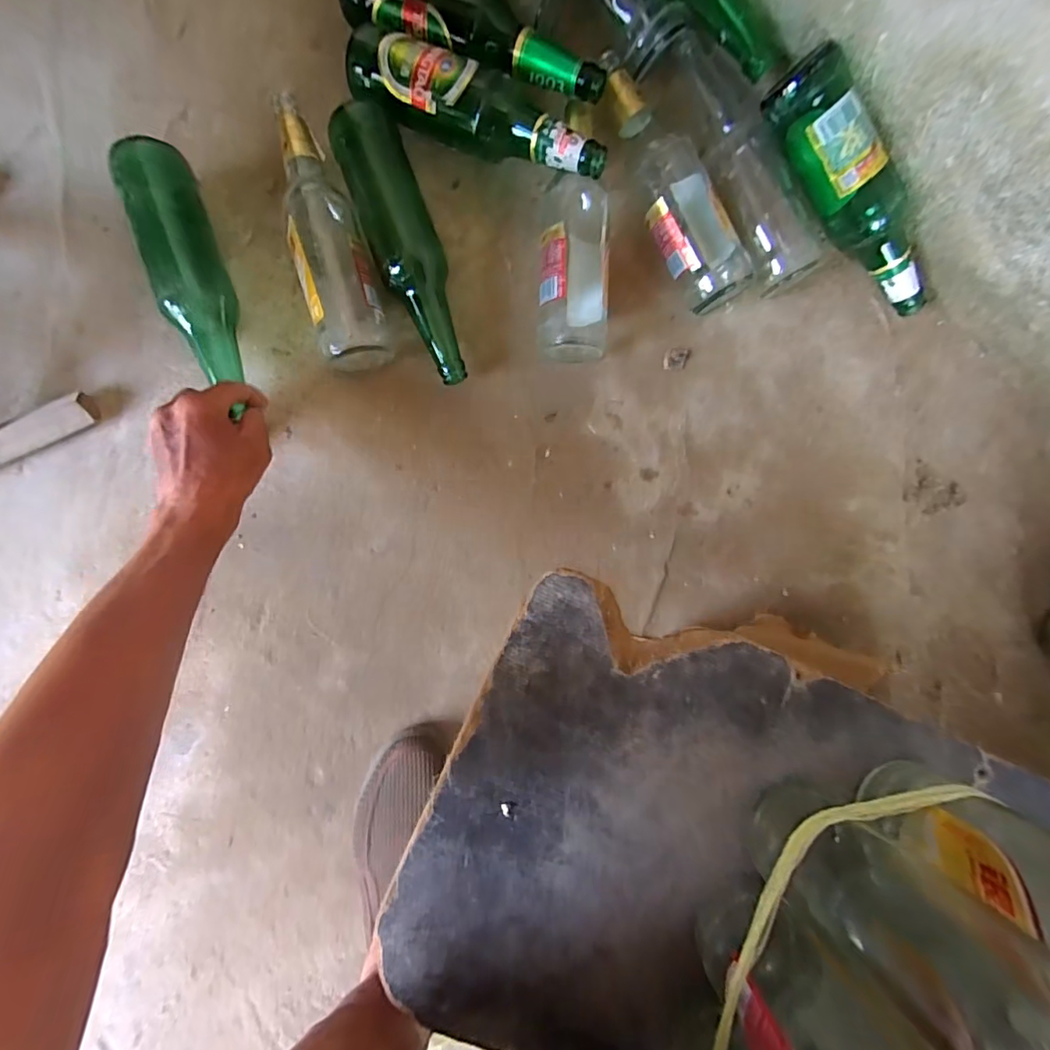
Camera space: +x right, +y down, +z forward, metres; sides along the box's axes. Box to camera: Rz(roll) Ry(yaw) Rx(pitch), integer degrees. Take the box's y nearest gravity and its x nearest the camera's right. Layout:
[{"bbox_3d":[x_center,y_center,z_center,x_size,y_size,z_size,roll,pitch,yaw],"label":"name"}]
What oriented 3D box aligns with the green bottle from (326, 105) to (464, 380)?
[{"bbox_3d":[-0.112,-0.270,0.497,0.070,0.060,0.262,-21,91,-4],"label":"green bottle"}]

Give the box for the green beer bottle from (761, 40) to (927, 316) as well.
[{"bbox_3d":[0.334,-0.327,0.499,0.273,0.076,0.068,40,86,-24],"label":"green beer bottle"}]

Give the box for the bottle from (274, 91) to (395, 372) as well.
[{"bbox_3d":[-0.193,-0.283,0.492,0.066,0.063,0.264,-16,91,-4],"label":"bottle"}]

